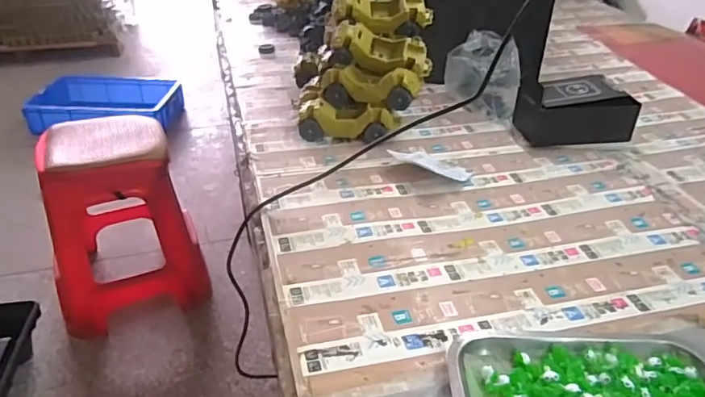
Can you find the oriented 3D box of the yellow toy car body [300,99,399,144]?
[{"bbox_3d":[-0.006,-0.134,0.925,0.159,0.054,0.064,7,34,10],"label":"yellow toy car body"}]

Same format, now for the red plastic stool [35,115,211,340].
[{"bbox_3d":[-0.651,0.061,1.521,0.377,0.491,0.377,-13,36,-20],"label":"red plastic stool"}]

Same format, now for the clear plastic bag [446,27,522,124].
[{"bbox_3d":[0.243,-0.227,1.014,0.137,0.146,0.071,7,34,10],"label":"clear plastic bag"}]

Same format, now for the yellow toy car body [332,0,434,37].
[{"bbox_3d":[0.052,-0.326,0.959,0.171,0.069,0.064,-4,34,-7],"label":"yellow toy car body"}]

